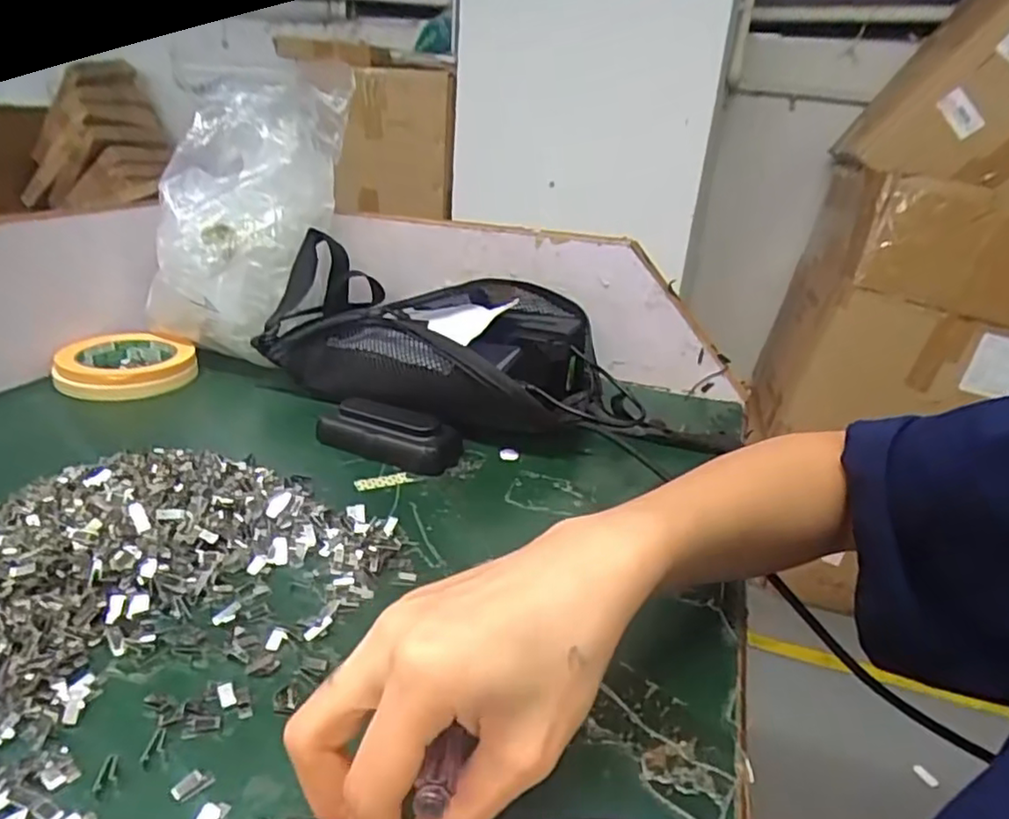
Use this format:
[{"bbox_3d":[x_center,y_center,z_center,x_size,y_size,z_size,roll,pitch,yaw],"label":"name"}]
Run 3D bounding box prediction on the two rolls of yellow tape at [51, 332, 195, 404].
[{"bbox_3d":[-0.334,-0.039,0.583,0.107,0.029,0.107,4,25,-2],"label":"two rolls of yellow tape"}]

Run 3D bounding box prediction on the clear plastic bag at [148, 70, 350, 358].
[{"bbox_3d":[-0.229,-0.168,0.589,0.168,0.238,0.107,0,25,-11],"label":"clear plastic bag"}]

